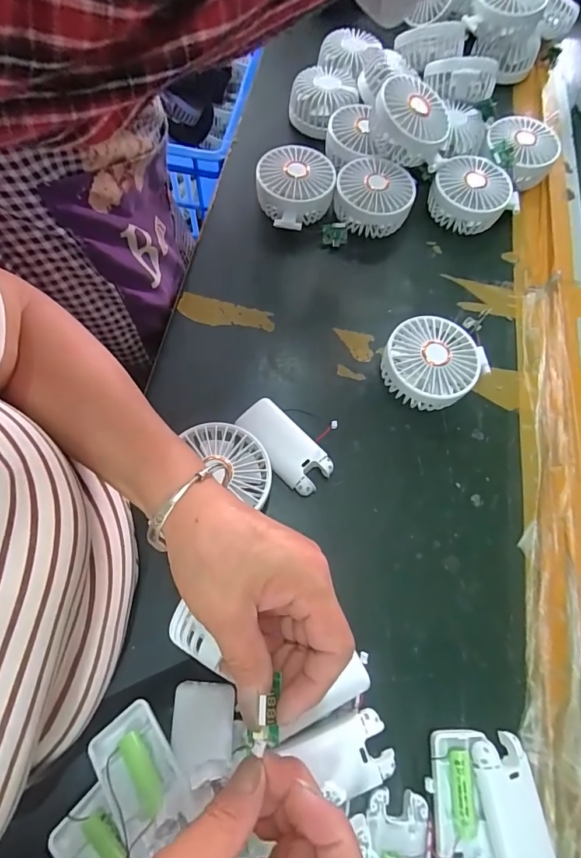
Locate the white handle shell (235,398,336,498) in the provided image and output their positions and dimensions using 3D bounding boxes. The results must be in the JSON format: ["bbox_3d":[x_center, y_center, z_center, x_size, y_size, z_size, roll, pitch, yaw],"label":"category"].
[{"bbox_3d":[-0.006,0.016,0.384,0.046,0.025,0.092,-41,73,-14],"label":"white handle shell"}]

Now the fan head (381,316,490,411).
[{"bbox_3d":[0.135,-0.061,0.408,0.083,0.046,0.088,0,68,1],"label":"fan head"}]

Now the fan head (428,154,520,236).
[{"bbox_3d":[0.209,-0.272,0.497,0.091,0.053,0.084,0,68,1],"label":"fan head"}]

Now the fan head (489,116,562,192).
[{"bbox_3d":[0.282,-0.342,0.523,0.083,0.039,0.089,-15,70,-11],"label":"fan head"}]

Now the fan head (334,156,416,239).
[{"bbox_3d":[0.094,-0.260,0.486,0.084,0.053,0.081,0,68,1],"label":"fan head"}]

